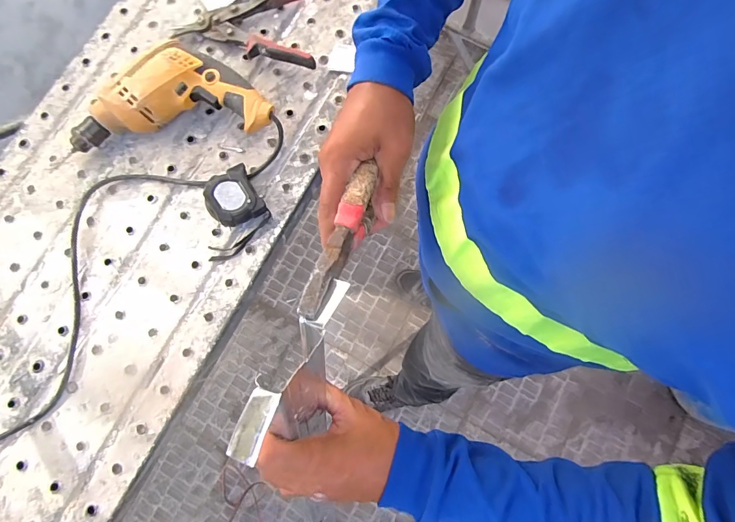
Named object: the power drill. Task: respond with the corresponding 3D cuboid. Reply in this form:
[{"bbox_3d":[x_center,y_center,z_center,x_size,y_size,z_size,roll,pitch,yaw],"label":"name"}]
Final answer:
[{"bbox_3d":[-0.265,-0.219,0.539,0.269,0.069,0.121,-6,76,1],"label":"power drill"}]

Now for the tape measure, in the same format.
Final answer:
[{"bbox_3d":[-0.175,-0.081,0.523,0.063,0.038,0.062,-30,79,-5],"label":"tape measure"}]

